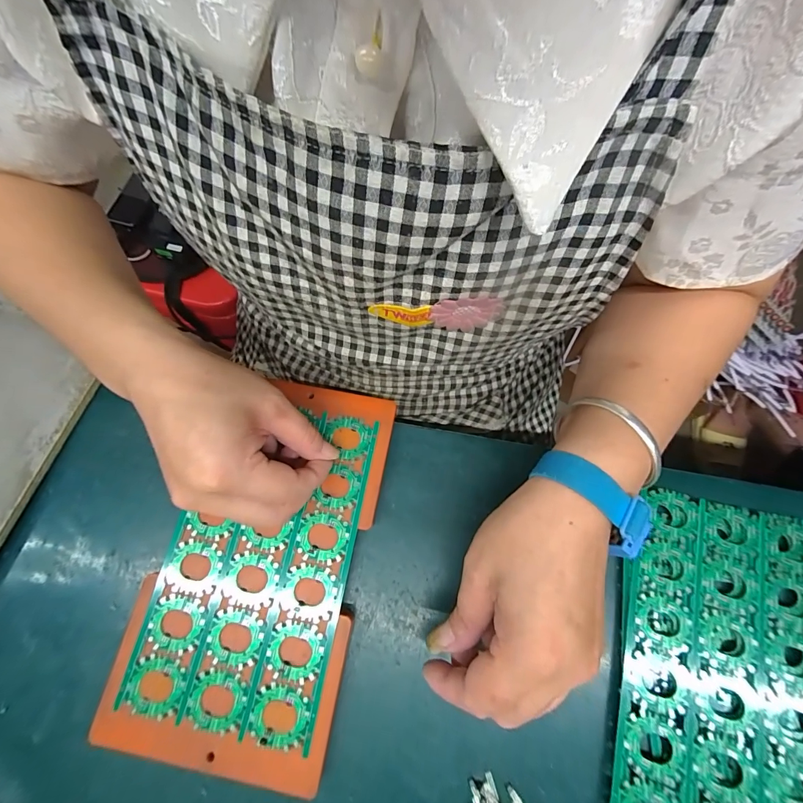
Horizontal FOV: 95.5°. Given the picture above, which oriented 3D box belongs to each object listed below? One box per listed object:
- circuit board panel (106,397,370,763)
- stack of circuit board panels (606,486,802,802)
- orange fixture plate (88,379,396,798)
[{"bbox_3d":[-0.094,0.101,0.243,0.119,0.004,0.198,10,74,3],"label":"circuit board panel"},{"bbox_3d":[0.210,0.174,0.229,0.144,0.012,0.209,11,72,4],"label":"stack of circuit board panels"},{"bbox_3d":[-0.094,0.101,0.246,0.136,0.018,0.236,10,72,4],"label":"orange fixture plate"}]

